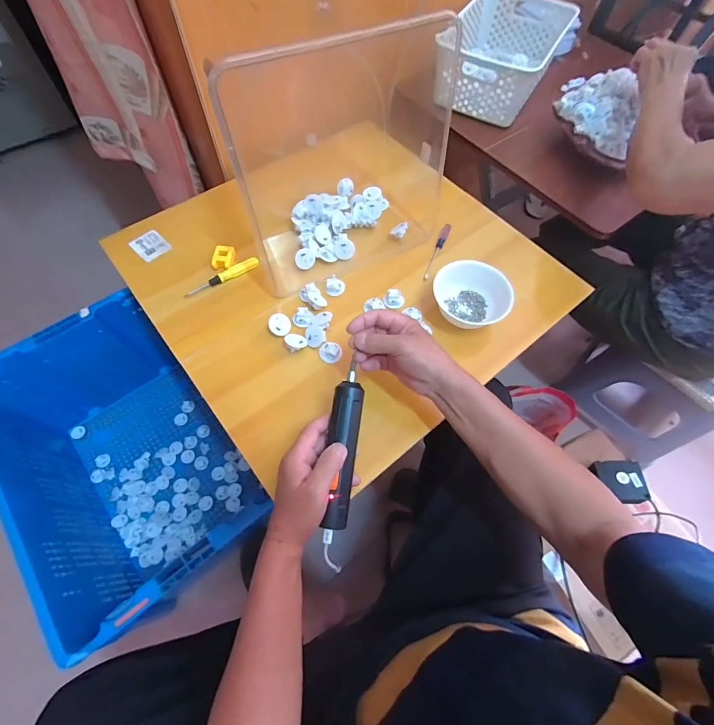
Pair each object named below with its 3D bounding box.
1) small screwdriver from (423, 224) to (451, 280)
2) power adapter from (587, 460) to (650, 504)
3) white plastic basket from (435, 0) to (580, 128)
[{"bbox_3d":[0.139,-0.192,0.634,0.014,0.009,0.126,20,65,7],"label":"small screwdriver"},{"bbox_3d":[0.489,0.218,0.684,0.074,0.028,0.079,-8,64,-7],"label":"power adapter"},{"bbox_3d":[0.294,-0.641,0.772,0.220,0.104,0.285,27,66,10],"label":"white plastic basket"}]

